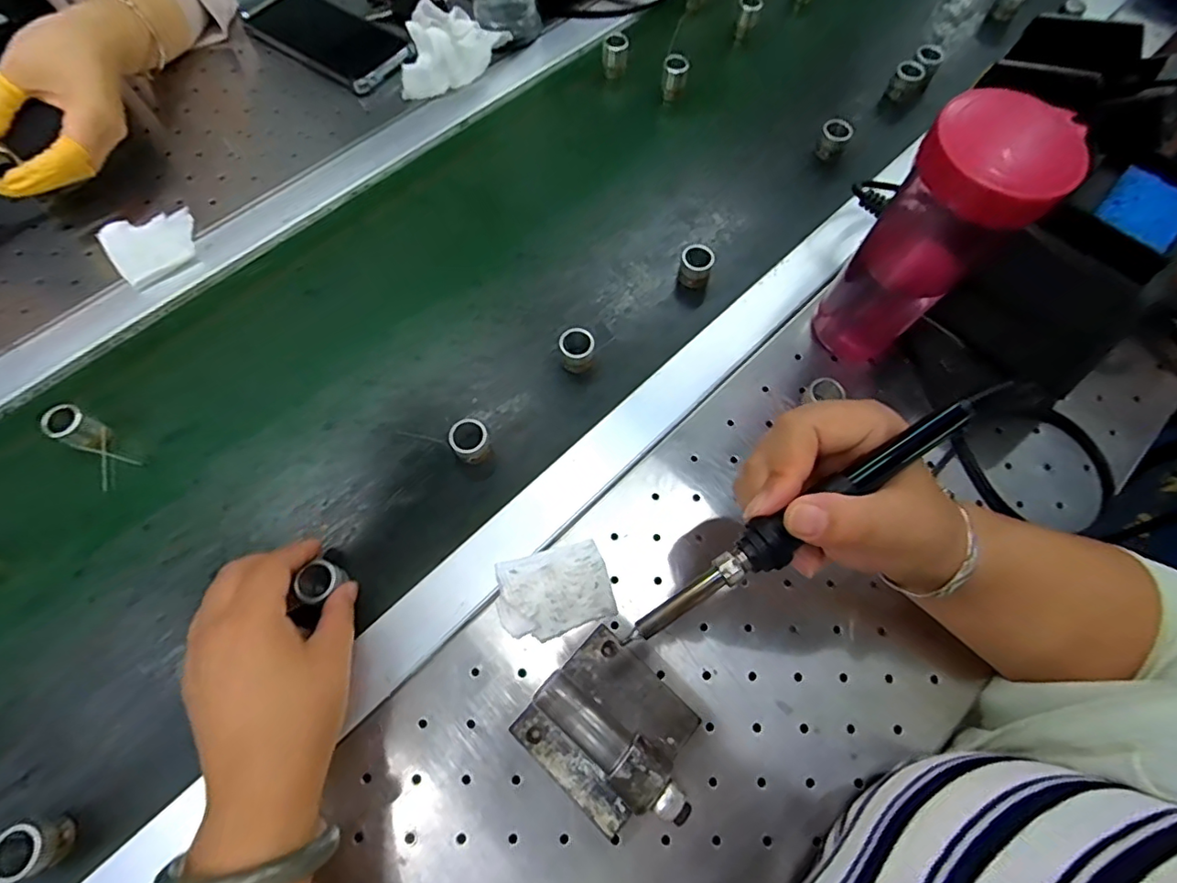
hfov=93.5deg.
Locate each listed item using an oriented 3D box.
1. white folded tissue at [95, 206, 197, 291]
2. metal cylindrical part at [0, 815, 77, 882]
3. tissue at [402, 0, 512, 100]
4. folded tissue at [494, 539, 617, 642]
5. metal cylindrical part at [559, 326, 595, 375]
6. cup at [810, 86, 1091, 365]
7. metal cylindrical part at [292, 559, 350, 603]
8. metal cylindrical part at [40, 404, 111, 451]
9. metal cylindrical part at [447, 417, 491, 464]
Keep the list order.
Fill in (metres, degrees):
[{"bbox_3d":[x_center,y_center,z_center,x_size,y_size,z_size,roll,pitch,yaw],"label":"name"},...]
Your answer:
[{"bbox_3d":[-0.342,-0.157,0.438,0.065,0.017,0.055,-39,74,-17],"label":"white folded tissue"},{"bbox_3d":[-0.294,0.215,0.294,0.025,0.026,0.025,1,67,-2],"label":"metal cylindrical part"},{"bbox_3d":[-0.136,-0.369,0.521,0.113,0.038,0.076,-34,73,-15],"label":"tissue"},{"bbox_3d":[-0.021,0.093,0.345,0.069,0.015,0.050,-14,69,-8],"label":"folded tissue"},{"bbox_3d":[-0.008,-0.066,0.404,0.024,0.023,0.024,1,67,-2],"label":"metal cylindrical part"},{"bbox_3d":[0.198,-0.111,0.340,0.064,0.176,0.063,1,67,-2],"label":"cup"},{"bbox_3d":[-0.164,0.087,0.343,0.025,0.023,0.021,-33,73,-15],"label":"metal cylindrical part"},{"bbox_3d":[-0.343,-0.008,0.372,0.026,0.027,0.021,26,69,8],"label":"metal cylindrical part"},{"bbox_3d":[-0.081,0.001,0.379,0.025,0.024,0.025,1,67,-2],"label":"metal cylindrical part"}]

